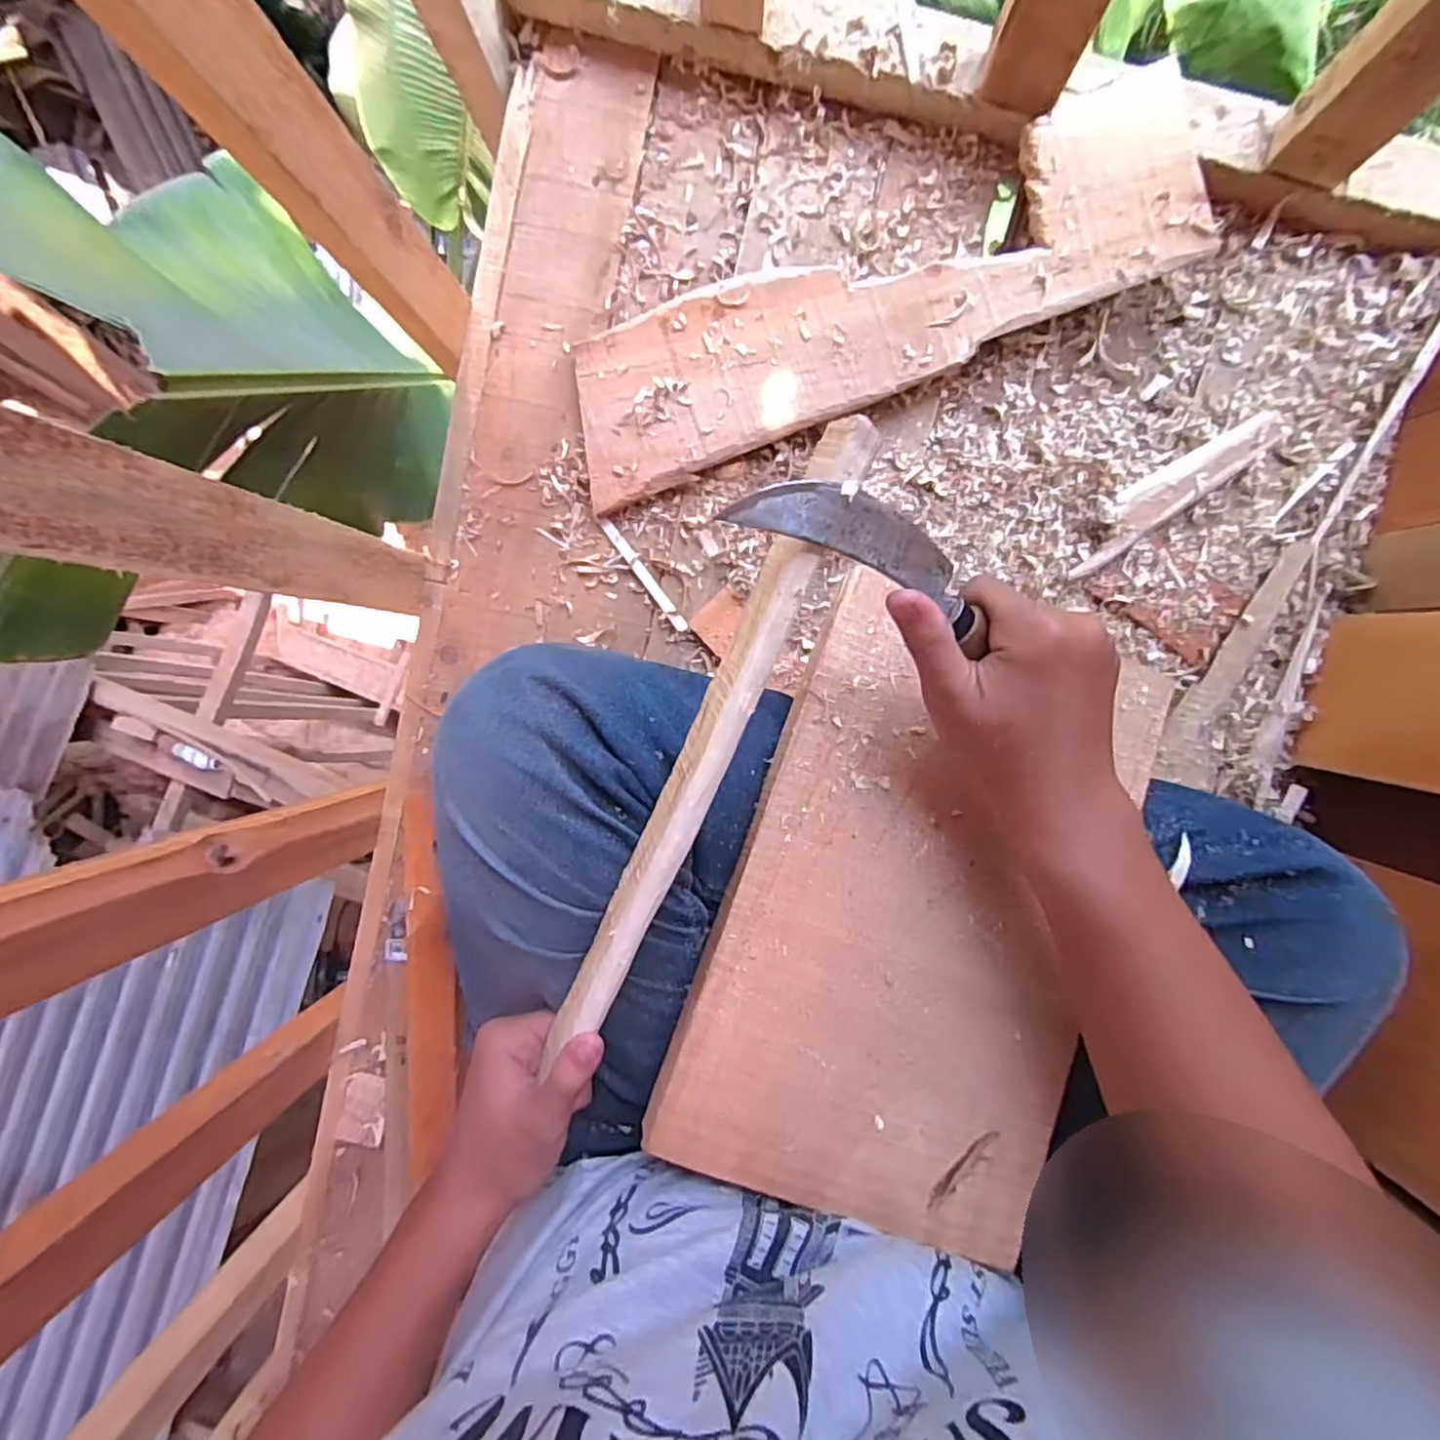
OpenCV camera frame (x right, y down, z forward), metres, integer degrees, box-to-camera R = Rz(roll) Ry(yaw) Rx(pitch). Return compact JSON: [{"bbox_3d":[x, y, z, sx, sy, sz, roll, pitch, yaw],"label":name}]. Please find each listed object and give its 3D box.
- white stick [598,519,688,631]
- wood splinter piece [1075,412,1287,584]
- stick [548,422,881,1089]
[{"bbox_3d":[-0.061,-0.116,0.525,0.011,0.009,0.108,-37,92,5],"label":"white stick"},{"bbox_3d":[0.336,-0.172,0.488,0.171,0.016,0.035,-36,92,5],"label":"wood splinter piece"},{"bbox_3d":[-0.013,0.029,0.289,0.022,0.024,0.315,26,109,1],"label":"stick"}]

